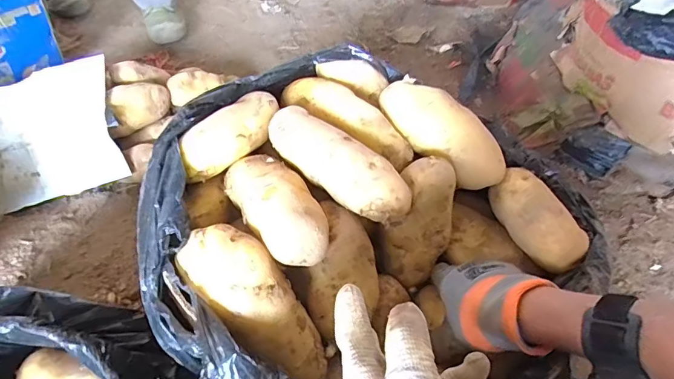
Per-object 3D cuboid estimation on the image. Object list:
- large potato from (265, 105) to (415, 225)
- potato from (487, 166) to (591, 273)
[{"bbox_3d":[0.000,-0.029,0.456,0.169,0.042,0.056,34,56,21],"label":"large potato"},{"bbox_3d":[0.222,0.034,0.489,0.044,0.058,0.121,-16,54,-17],"label":"potato"}]

